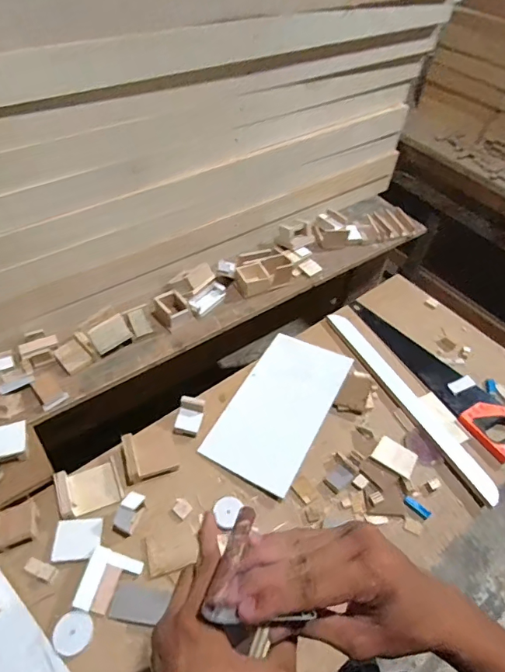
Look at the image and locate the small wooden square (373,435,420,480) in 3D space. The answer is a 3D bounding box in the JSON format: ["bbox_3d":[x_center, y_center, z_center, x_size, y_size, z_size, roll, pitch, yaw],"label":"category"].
[{"bbox_3d":[0.278,0.233,0.860,0.076,0.013,0.059,32,54,19],"label":"small wooden square"}]

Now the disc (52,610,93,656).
[{"bbox_3d":[-0.261,0.432,0.648,0.052,0.008,0.051,3,50,-4],"label":"disc"}]

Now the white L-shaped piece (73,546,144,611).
[{"bbox_3d":[-0.223,0.384,0.693,0.079,0.014,0.086,14,50,5],"label":"white L-shaped piece"}]

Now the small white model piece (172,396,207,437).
[{"bbox_3d":[-0.125,0.160,0.888,0.053,0.042,0.068,10,50,2],"label":"small white model piece"}]

